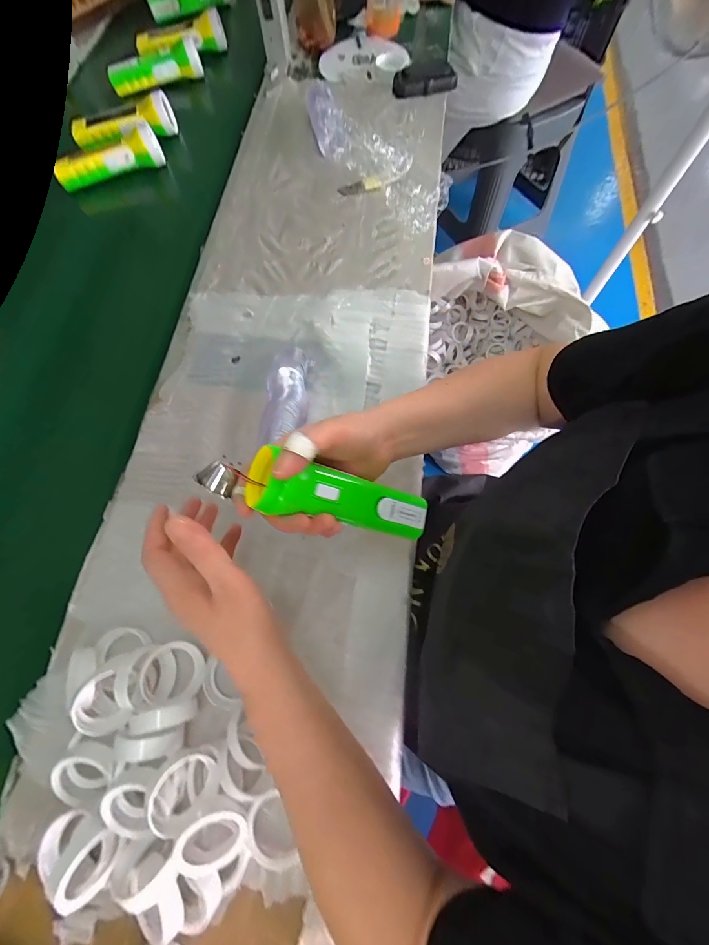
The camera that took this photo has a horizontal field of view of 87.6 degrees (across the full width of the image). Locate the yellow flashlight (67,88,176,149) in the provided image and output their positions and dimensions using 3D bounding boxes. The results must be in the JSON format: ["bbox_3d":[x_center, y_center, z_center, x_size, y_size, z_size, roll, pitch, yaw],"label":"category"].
[{"bbox_3d":[-0.333,-0.504,0.535,0.146,0.043,0.036,-20,73,-8],"label":"yellow flashlight"}]

